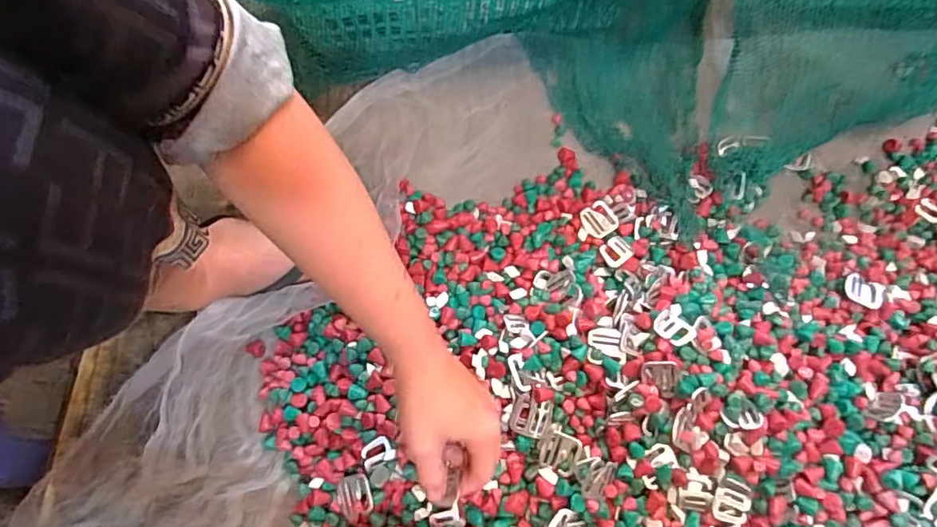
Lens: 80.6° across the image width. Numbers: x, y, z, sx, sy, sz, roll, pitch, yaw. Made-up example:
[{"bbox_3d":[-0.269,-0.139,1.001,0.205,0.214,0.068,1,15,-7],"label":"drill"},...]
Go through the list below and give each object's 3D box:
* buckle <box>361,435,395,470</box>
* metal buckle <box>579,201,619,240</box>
[{"bbox_3d":[-0.080,0.164,0.479,0.028,0.008,0.022,-21,76,-5],"label":"buckle"},{"bbox_3d":[0.130,-0.043,0.547,0.031,0.006,0.034,-31,77,-7],"label":"metal buckle"}]

